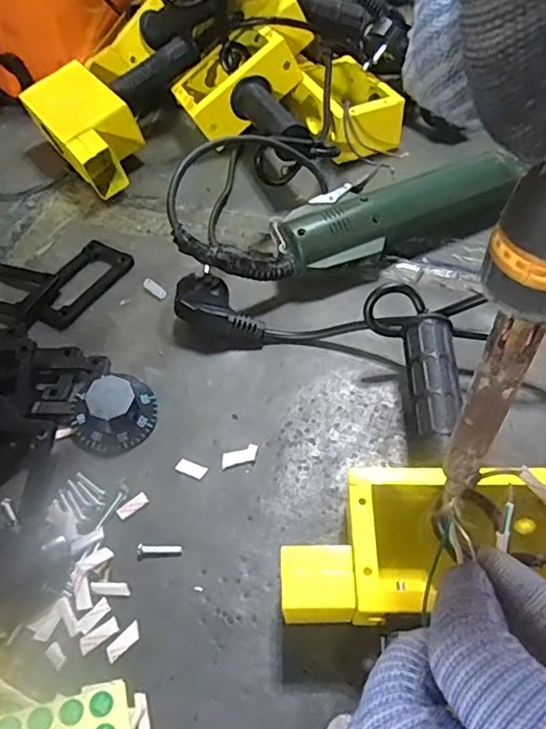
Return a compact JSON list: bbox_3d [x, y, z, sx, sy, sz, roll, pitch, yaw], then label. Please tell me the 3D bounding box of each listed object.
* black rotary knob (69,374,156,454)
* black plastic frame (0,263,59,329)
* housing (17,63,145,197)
[{"bbox_3d":[-0.094,0.026,0.330,0.049,0.028,0.044,-26,55,-15],"label":"black rotary knob"},{"bbox_3d":[-0.195,-0.053,0.411,0.076,0.007,0.048,19,56,17],"label":"black plastic frame"},{"bbox_3d":[-0.157,-0.200,0.491,0.070,0.057,0.126,-28,56,-17],"label":"housing"}]

